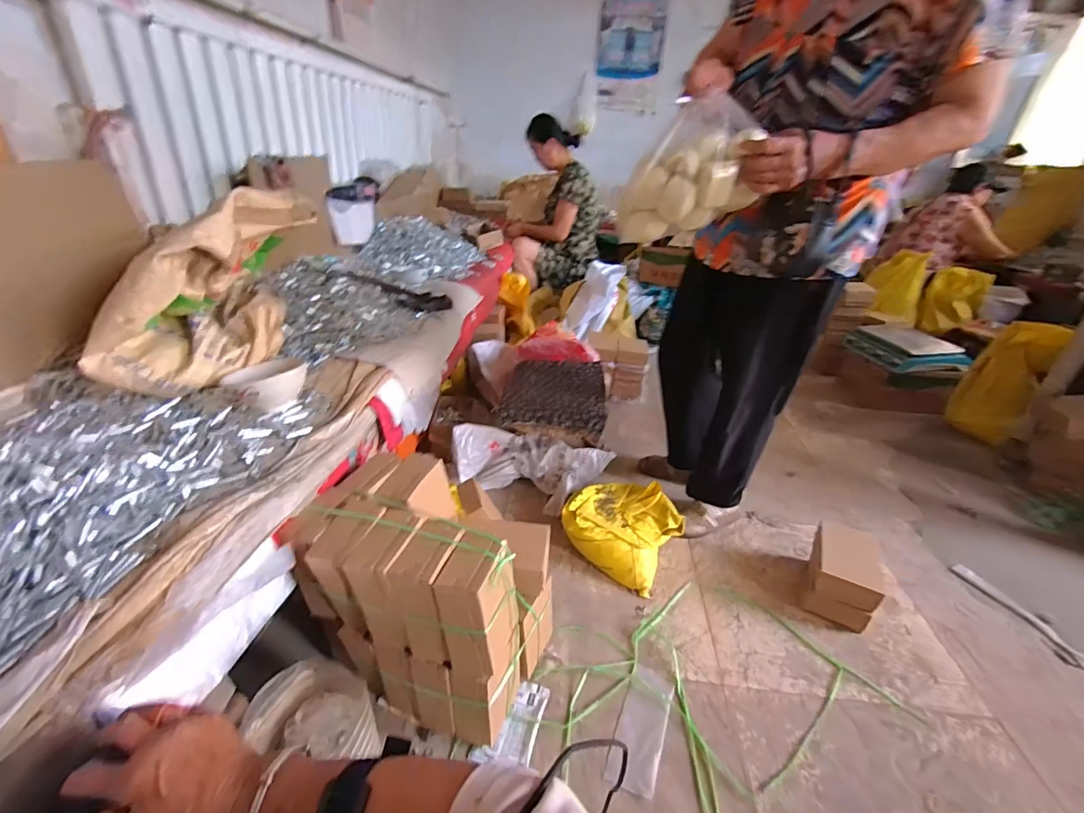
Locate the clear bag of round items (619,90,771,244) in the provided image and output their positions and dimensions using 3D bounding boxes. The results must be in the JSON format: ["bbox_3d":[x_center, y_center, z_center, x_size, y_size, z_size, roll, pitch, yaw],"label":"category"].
[{"bbox_3d":[0.249,-0.393,0.793,0.201,0.212,0.122,11,30,10],"label":"clear bag of round items"}]

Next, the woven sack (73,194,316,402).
[{"bbox_3d":[-0.650,-0.233,0.926,0.200,0.336,0.408,6,30,2],"label":"woven sack"}]

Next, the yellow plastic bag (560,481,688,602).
[{"bbox_3d":[0.201,0.305,1.189,0.276,0.118,0.264,23,34,29],"label":"yellow plastic bag"}]

